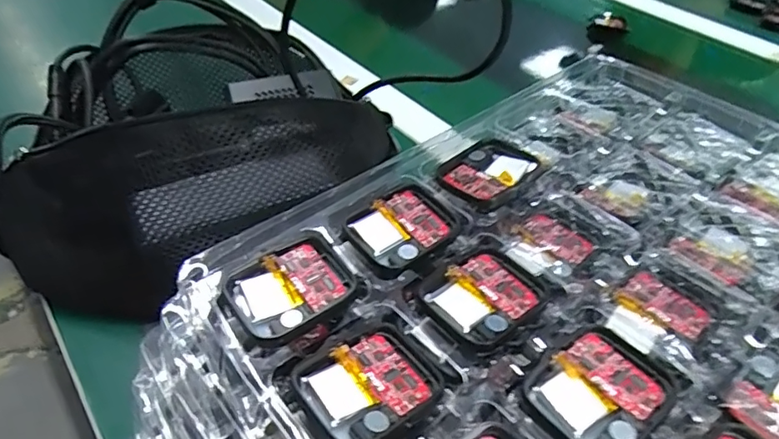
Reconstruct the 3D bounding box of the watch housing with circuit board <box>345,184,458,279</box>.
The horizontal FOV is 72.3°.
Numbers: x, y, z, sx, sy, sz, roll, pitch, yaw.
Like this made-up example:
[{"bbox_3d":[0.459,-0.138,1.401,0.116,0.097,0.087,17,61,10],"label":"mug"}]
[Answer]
[{"bbox_3d":[0.006,0.004,0.226,0.044,0.006,0.036,-30,52,-29],"label":"watch housing with circuit board"}]

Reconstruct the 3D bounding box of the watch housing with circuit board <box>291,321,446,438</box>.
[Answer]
[{"bbox_3d":[-0.006,0.055,0.175,0.048,0.010,0.040,-33,54,-31],"label":"watch housing with circuit board"}]

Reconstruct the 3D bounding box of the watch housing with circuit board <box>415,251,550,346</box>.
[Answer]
[{"bbox_3d":[0.037,0.029,0.204,0.039,0.005,0.036,-28,51,-27],"label":"watch housing with circuit board"}]

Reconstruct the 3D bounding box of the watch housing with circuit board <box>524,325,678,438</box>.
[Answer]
[{"bbox_3d":[0.070,0.056,0.175,0.041,0.006,0.035,-28,52,-28],"label":"watch housing with circuit board"}]

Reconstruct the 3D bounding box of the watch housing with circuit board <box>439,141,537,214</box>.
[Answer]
[{"bbox_3d":[0.049,-0.023,0.253,0.047,0.009,0.039,-25,50,-25],"label":"watch housing with circuit board"}]

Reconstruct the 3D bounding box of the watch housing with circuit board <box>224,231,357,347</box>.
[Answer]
[{"bbox_3d":[-0.035,0.025,0.197,0.044,0.007,0.037,-27,51,-27],"label":"watch housing with circuit board"}]

